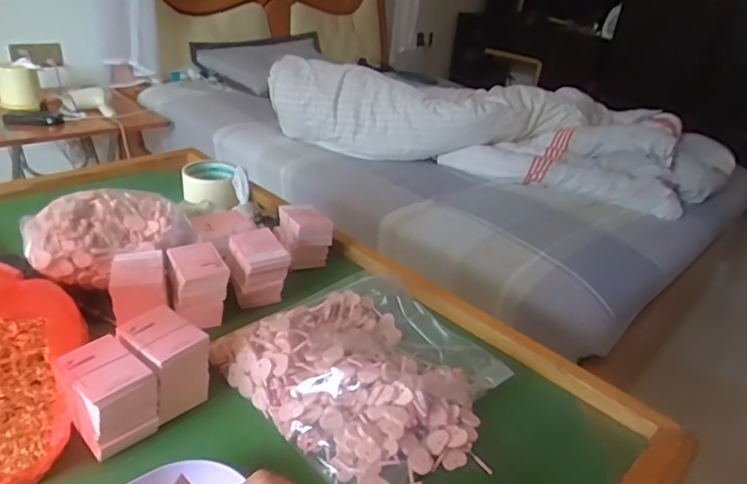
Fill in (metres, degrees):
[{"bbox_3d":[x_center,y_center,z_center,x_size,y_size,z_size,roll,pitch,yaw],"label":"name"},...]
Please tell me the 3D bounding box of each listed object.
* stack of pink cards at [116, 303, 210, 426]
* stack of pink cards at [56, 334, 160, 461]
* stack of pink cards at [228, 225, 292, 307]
[{"bbox_3d":[-0.185,0.105,0.478,0.075,0.063,0.054,27,34,32],"label":"stack of pink cards"},{"bbox_3d":[-0.214,0.124,0.435,0.064,0.064,0.054,25,33,30],"label":"stack of pink cards"},{"bbox_3d":[-0.134,0.028,0.622,0.054,0.064,0.066,-10,33,-29],"label":"stack of pink cards"}]

